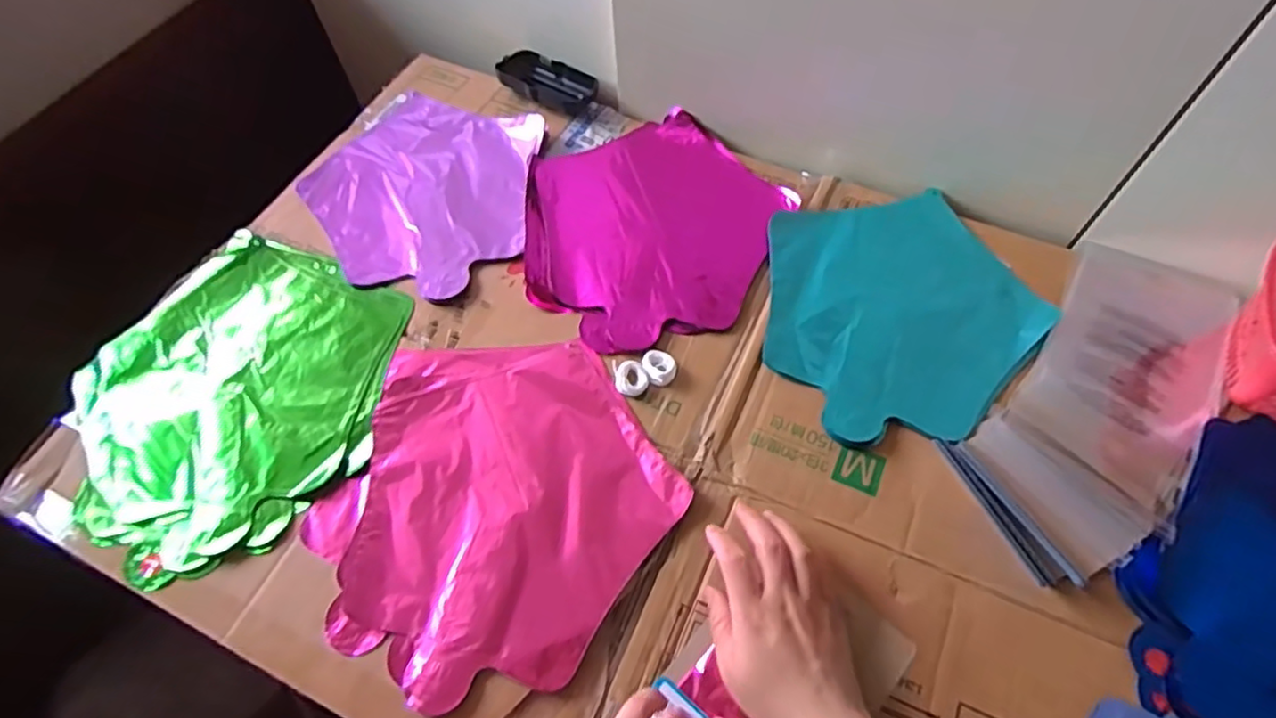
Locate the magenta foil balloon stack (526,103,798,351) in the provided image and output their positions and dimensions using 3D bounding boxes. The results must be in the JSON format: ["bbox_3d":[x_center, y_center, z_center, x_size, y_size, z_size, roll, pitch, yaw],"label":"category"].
[{"bbox_3d":[0.007,-0.124,0.609,0.234,0.005,0.241,37,67,19],"label":"magenta foil balloon stack"}]

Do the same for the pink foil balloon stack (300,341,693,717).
[{"bbox_3d":[-0.108,0.096,0.483,0.237,0.007,0.247,33,66,17],"label":"pink foil balloon stack"}]

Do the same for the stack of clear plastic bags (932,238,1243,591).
[{"bbox_3d":[0.369,0.023,0.522,0.137,0.020,0.345,38,67,20],"label":"stack of clear plastic bags"}]

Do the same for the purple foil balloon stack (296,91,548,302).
[{"bbox_3d":[-0.202,-0.163,0.634,0.221,0.016,0.222,14,62,8],"label":"purple foil balloon stack"}]

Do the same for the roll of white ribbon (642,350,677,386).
[{"bbox_3d":[0.017,0.008,0.536,0.027,0.012,0.026,0,60,0],"label":"roll of white ribbon"}]

